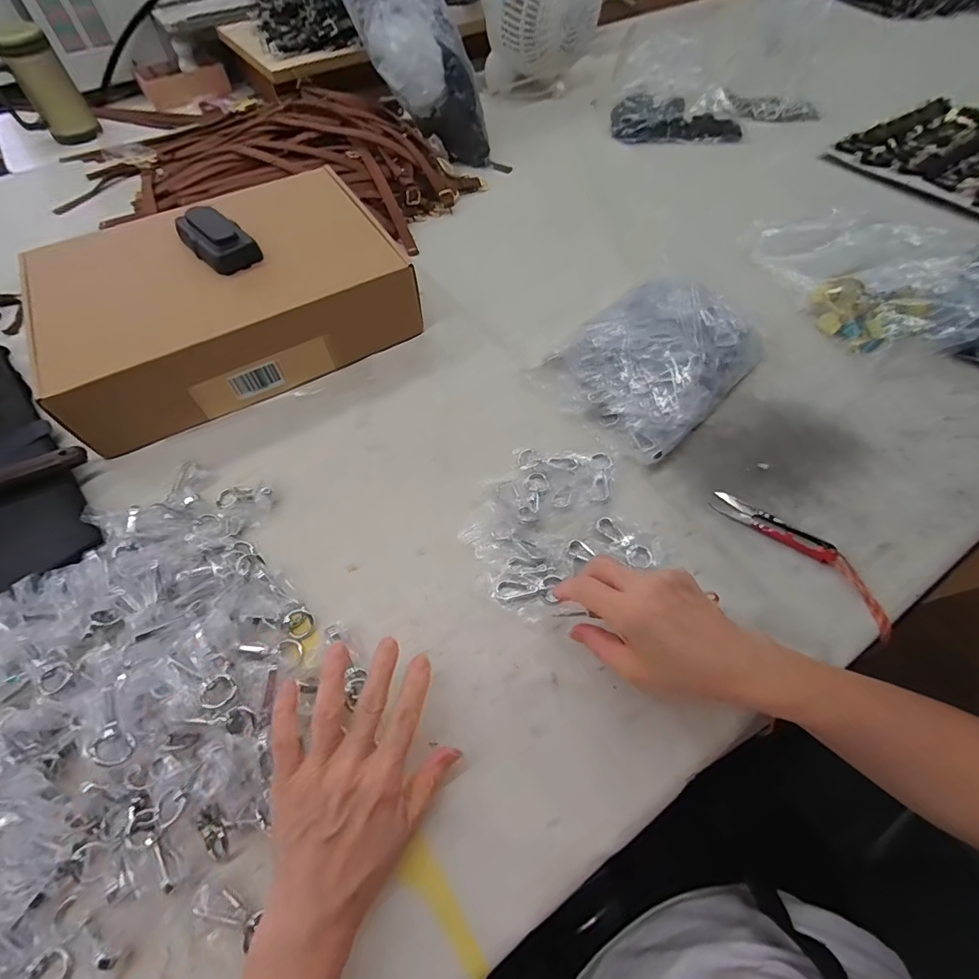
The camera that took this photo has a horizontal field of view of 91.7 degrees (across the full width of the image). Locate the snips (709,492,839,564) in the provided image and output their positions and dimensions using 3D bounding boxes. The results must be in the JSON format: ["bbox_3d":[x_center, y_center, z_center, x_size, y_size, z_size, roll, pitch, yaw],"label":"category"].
[{"bbox_3d":[0.255,0.031,0.427,0.105,0.004,0.026,29,63,18],"label":"snips"}]

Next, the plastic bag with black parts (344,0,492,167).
[{"bbox_3d":[-0.112,-0.693,0.737,0.089,0.352,0.146,3,48,49],"label":"plastic bag with black parts"}]

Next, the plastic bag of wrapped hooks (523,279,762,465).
[{"bbox_3d":[0.178,-0.145,0.521,0.166,0.049,0.231,39,67,23],"label":"plastic bag of wrapped hooks"}]

